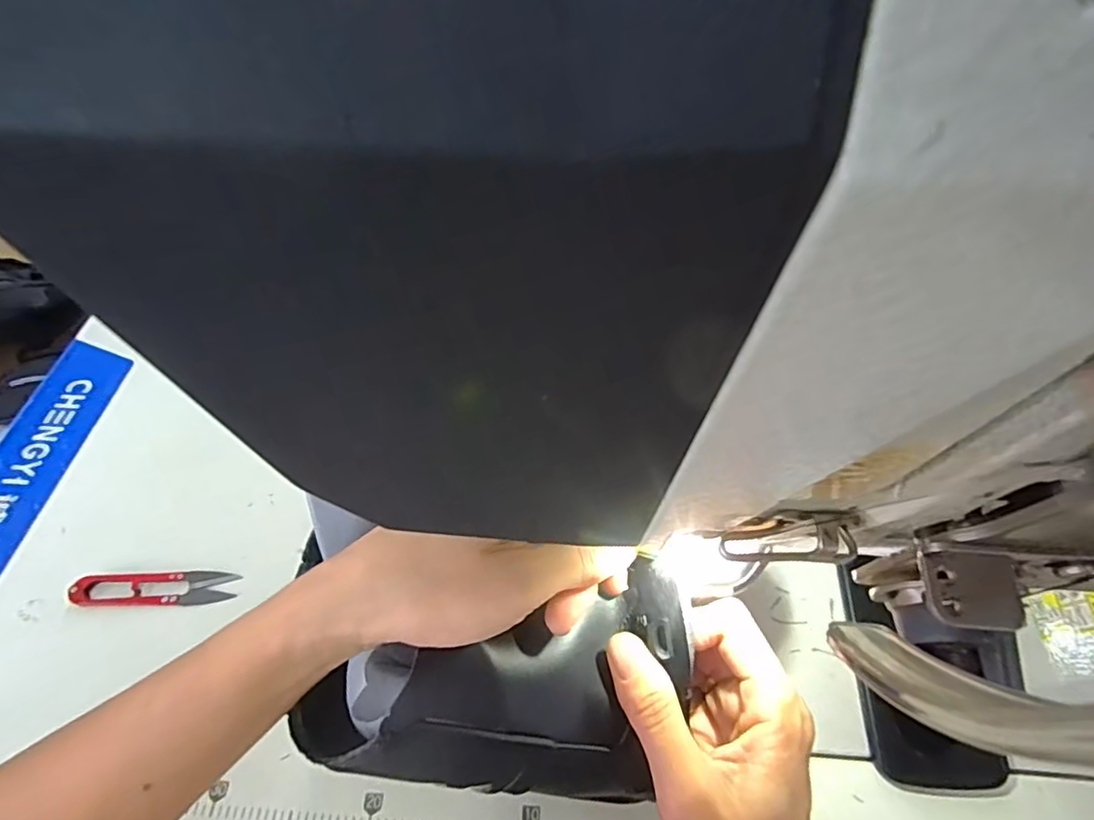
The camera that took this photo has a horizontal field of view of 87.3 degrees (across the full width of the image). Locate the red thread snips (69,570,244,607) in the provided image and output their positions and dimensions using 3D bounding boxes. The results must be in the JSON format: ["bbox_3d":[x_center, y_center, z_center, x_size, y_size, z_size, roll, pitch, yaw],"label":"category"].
[{"bbox_3d":[-0.297,0.134,0.437,0.114,0.015,0.028,-1,55,0],"label":"red thread snips"}]

